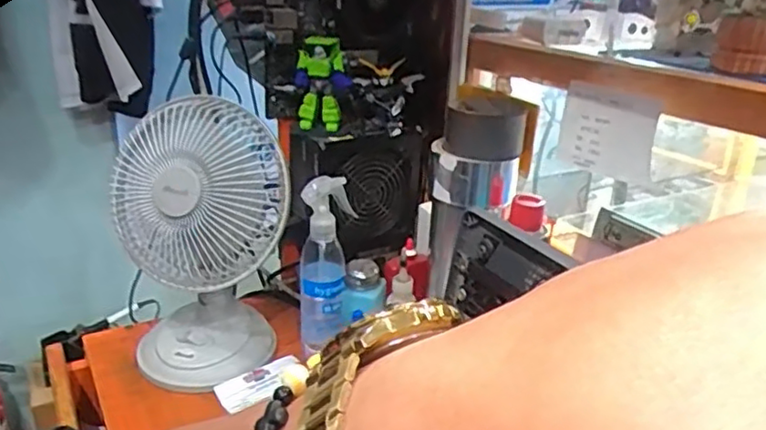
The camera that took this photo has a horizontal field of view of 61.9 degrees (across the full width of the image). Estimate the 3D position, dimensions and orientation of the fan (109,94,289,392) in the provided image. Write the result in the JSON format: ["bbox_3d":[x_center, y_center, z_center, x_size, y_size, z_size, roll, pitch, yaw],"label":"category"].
[{"bbox_3d":[-0.196,0.021,0.703,0.161,0.282,0.137,-4,25,-17],"label":"fan"}]

